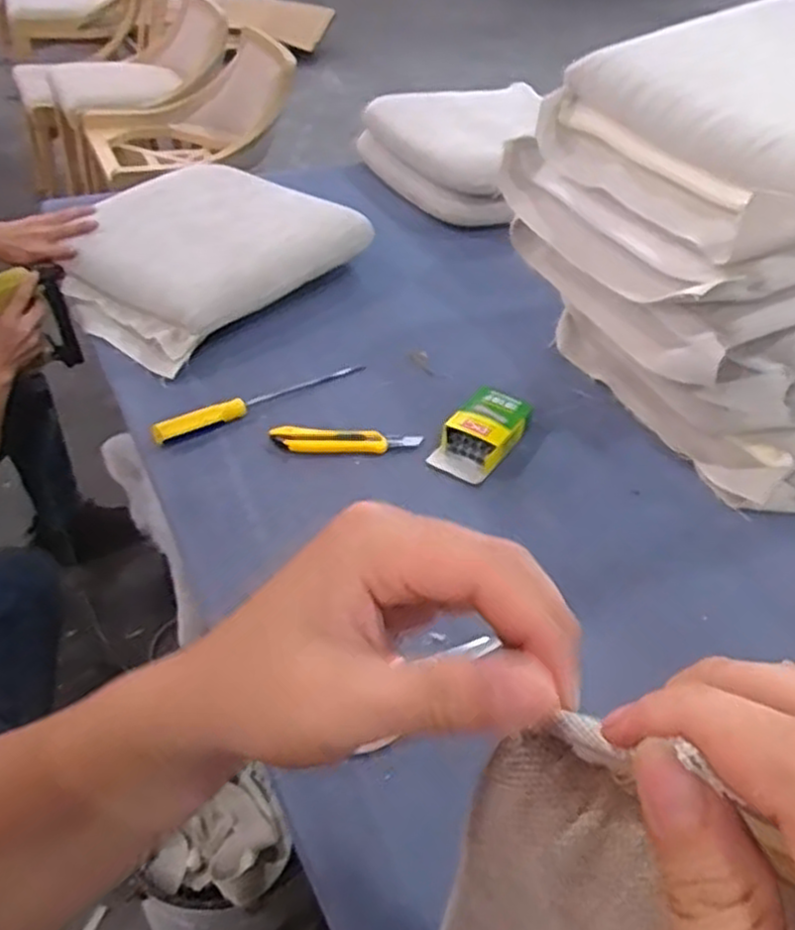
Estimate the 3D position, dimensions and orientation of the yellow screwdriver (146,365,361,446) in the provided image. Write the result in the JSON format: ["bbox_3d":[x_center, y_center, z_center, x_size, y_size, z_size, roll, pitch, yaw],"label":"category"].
[{"bbox_3d":[-0.169,-0.091,0.975,0.298,0.024,0.028,-27,51,-31],"label":"yellow screwdriver"}]

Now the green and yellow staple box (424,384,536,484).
[{"bbox_3d":[0.108,-0.040,0.954,0.081,0.038,0.153,25,46,21],"label":"green and yellow staple box"}]

